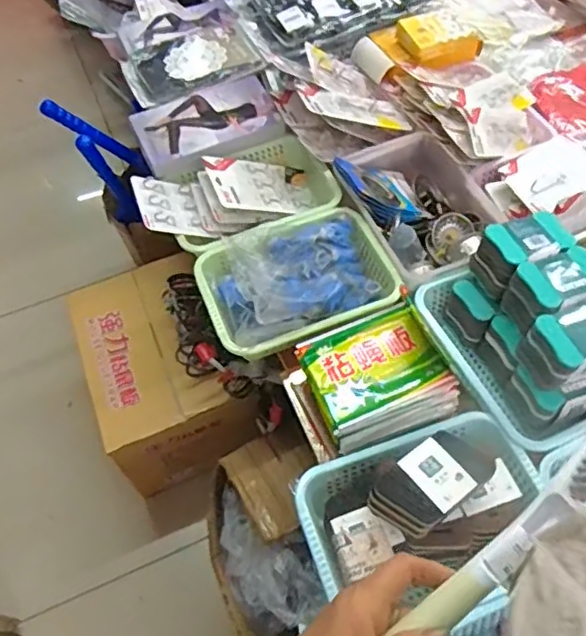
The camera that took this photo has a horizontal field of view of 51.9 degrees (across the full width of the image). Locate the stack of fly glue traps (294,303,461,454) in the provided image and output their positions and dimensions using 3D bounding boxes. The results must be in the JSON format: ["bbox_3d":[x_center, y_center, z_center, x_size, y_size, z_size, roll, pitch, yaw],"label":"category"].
[{"bbox_3d":[0.126,0.078,0.875,0.203,0.051,0.174,-19,57,-9],"label":"stack of fly glue traps"}]

